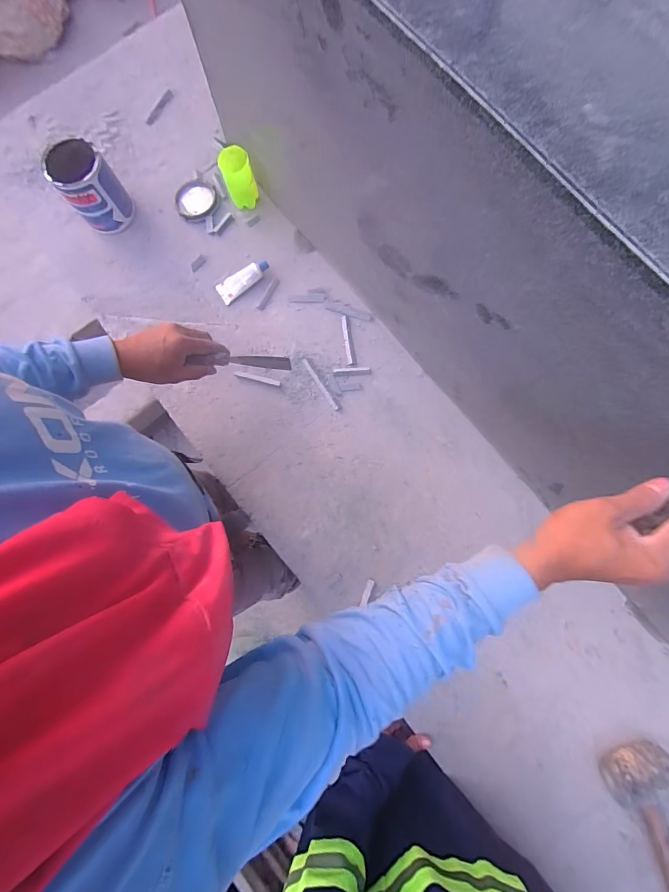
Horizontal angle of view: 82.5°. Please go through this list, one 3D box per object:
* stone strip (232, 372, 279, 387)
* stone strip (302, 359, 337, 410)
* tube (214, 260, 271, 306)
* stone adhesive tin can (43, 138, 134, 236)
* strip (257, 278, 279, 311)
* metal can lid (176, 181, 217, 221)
[{"bbox_3d":[-0.146,-0.127,0.718,0.089,0.005,0.009,15,80,2],"label":"stone strip"},{"bbox_3d":[-0.027,-0.115,0.711,0.010,0.004,0.112,-32,82,-6],"label":"stone strip"},{"bbox_3d":[-0.178,-0.326,0.739,0.109,0.019,0.044,-38,83,-5],"label":"tube"},{"bbox_3d":[-0.459,-0.487,0.722,0.099,0.126,0.096,0,81,1],"label":"stone adhesive tin can"},{"bbox_3d":[-0.128,-0.293,0.738,0.014,0.004,0.071,29,81,5],"label":"strip"},{"bbox_3d":[-0.279,-0.497,0.772,0.078,0.011,0.081,0,81,1],"label":"metal can lid"}]

